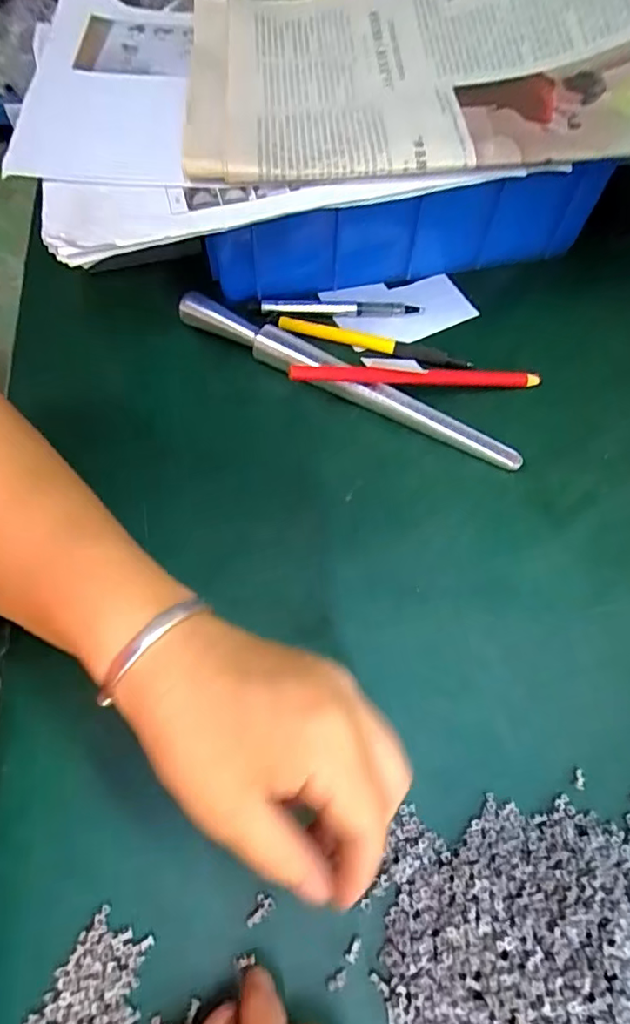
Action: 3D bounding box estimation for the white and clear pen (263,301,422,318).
[{"bbox_3d":[0.019,-0.144,0.380,0.110,0.008,0.013,3,64,0],"label":"white and clear pen"}]

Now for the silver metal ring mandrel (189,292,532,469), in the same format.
[{"bbox_3d":[0.018,-0.086,0.348,0.237,0.018,0.018,28,66,12],"label":"silver metal ring mandrel"}]

